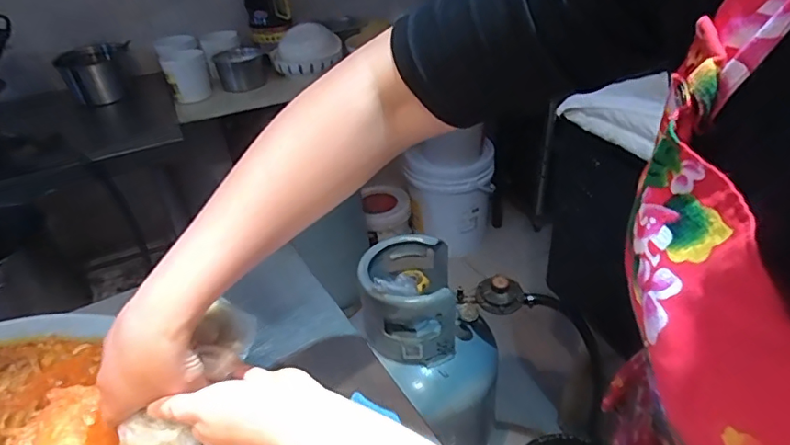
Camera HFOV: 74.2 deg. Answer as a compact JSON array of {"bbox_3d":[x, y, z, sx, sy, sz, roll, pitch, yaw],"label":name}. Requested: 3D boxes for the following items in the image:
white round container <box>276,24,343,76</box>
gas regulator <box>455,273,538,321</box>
[{"bbox_3d":[-0.274,-0.536,1.645,0.198,0.117,0.214,-10,35,-9],"label":"white round container"},{"bbox_3d":[0.177,0.133,0.938,0.133,0.070,0.055,-19,-10,15],"label":"gas regulator"}]

